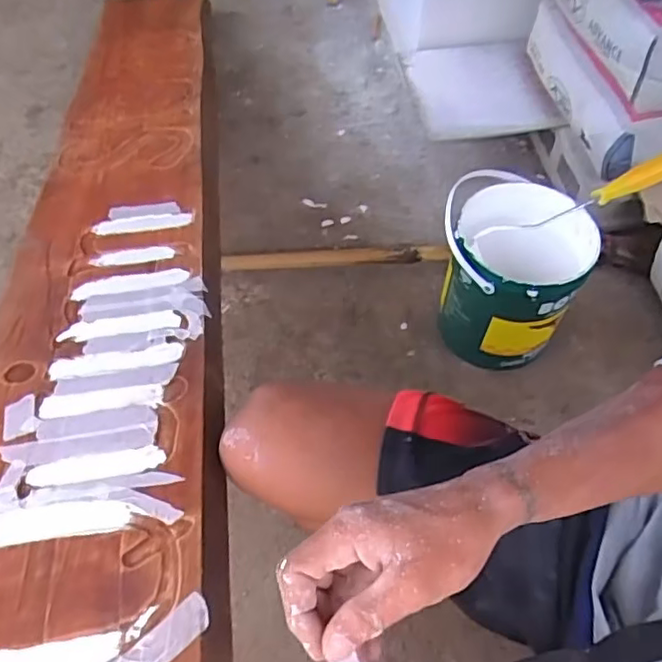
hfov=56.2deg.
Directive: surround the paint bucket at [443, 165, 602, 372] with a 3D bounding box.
[{"bbox_3d":[0.239,-0.073,0.878,0.183,0.217,0.183,1,57,-2],"label":"paint bucket"}]

